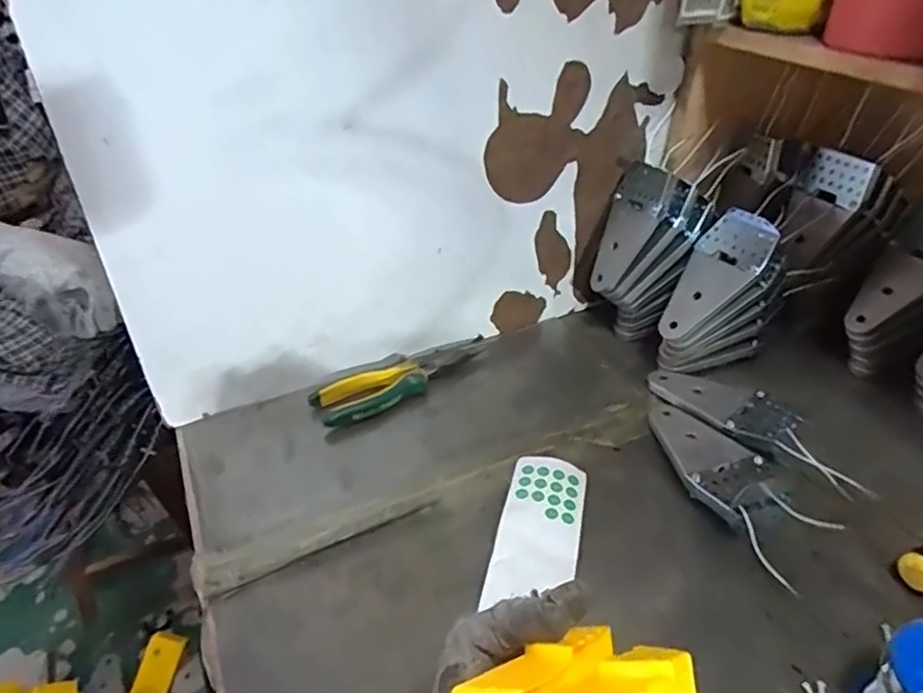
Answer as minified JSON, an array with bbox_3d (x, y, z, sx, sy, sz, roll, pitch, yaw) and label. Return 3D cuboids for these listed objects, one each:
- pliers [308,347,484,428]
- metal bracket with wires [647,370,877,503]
[{"bbox_3d":[-0.058,0.032,0.597,0.176,0.021,0.045,-21,41,-26],"label":"pliers"},{"bbox_3d":[0.262,0.067,0.547,0.061,0.023,0.200,-30,46,-34],"label":"metal bracket with wires"}]

